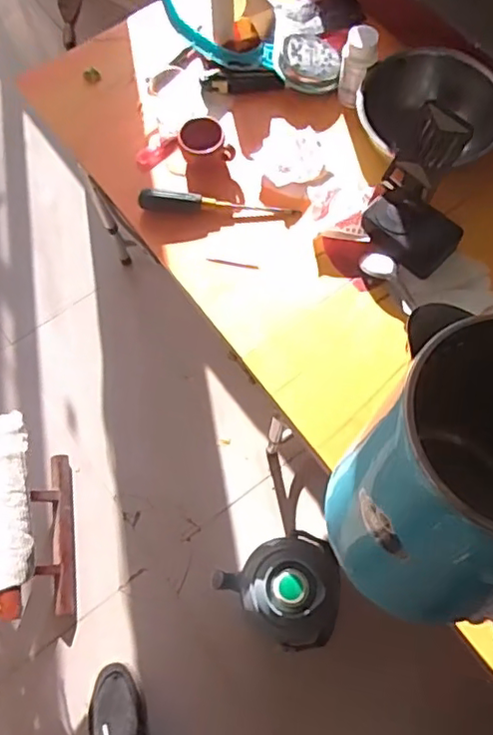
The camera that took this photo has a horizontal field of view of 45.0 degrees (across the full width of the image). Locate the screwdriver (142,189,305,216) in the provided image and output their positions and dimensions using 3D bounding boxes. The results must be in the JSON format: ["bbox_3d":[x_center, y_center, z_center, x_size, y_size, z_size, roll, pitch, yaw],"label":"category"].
[{"bbox_3d":[-0.037,-0.228,0.831,0.223,0.030,0.023,2,70,3],"label":"screwdriver"}]

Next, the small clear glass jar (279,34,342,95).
[{"bbox_3d":[0.098,-0.467,0.898,0.089,0.033,0.093,5,73,1],"label":"small clear glass jar"}]

